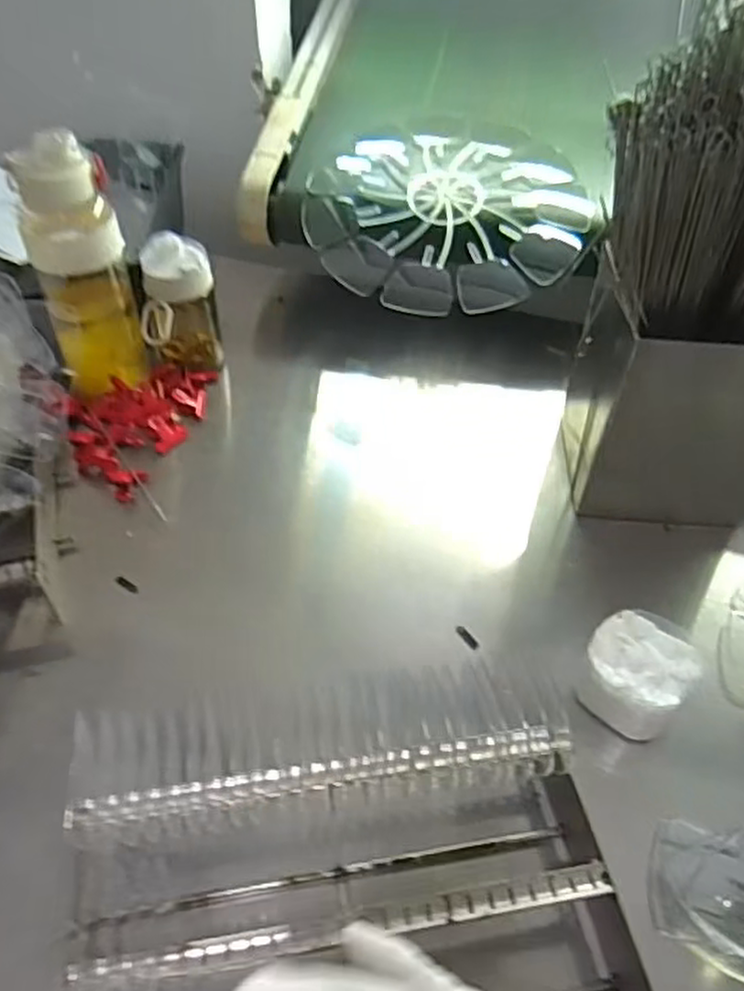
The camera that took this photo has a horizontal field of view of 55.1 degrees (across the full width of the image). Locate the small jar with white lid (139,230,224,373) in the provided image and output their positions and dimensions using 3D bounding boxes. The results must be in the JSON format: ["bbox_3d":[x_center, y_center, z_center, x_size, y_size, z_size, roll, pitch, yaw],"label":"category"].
[{"bbox_3d":[-0.206,-0.198,0.769,0.080,0.134,0.073,-10,49,-12],"label":"small jar with white lid"}]

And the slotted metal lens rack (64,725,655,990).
[{"bbox_3d":[-0.011,0.258,0.439,0.327,0.105,0.229,-6,48,-9],"label":"slotted metal lens rack"}]

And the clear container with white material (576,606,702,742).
[{"bbox_3d":[0.199,0.135,0.538,0.079,0.054,0.094,18,49,13],"label":"clear container with white material"}]

